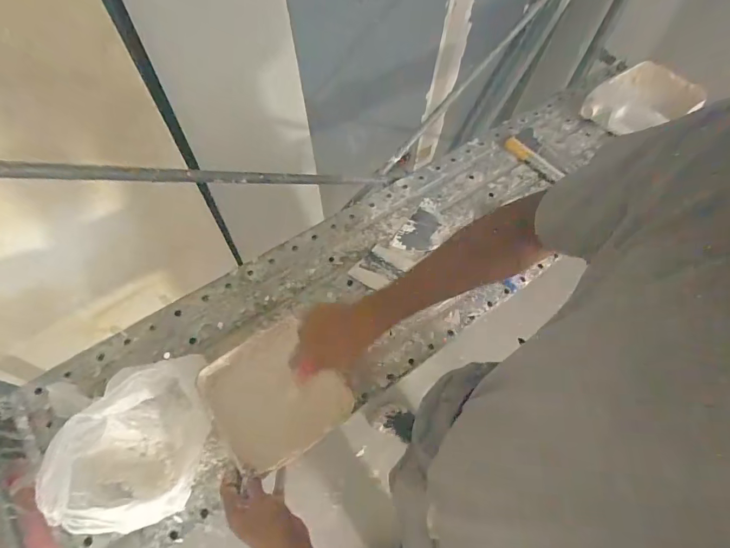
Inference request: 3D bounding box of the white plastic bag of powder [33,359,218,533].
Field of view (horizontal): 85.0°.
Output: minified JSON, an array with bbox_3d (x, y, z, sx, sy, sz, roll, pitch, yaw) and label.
[{"bbox_3d":[-0.344,0.244,0.616,0.177,0.139,0.251,7,61,1],"label":"white plastic bag of powder"}]

